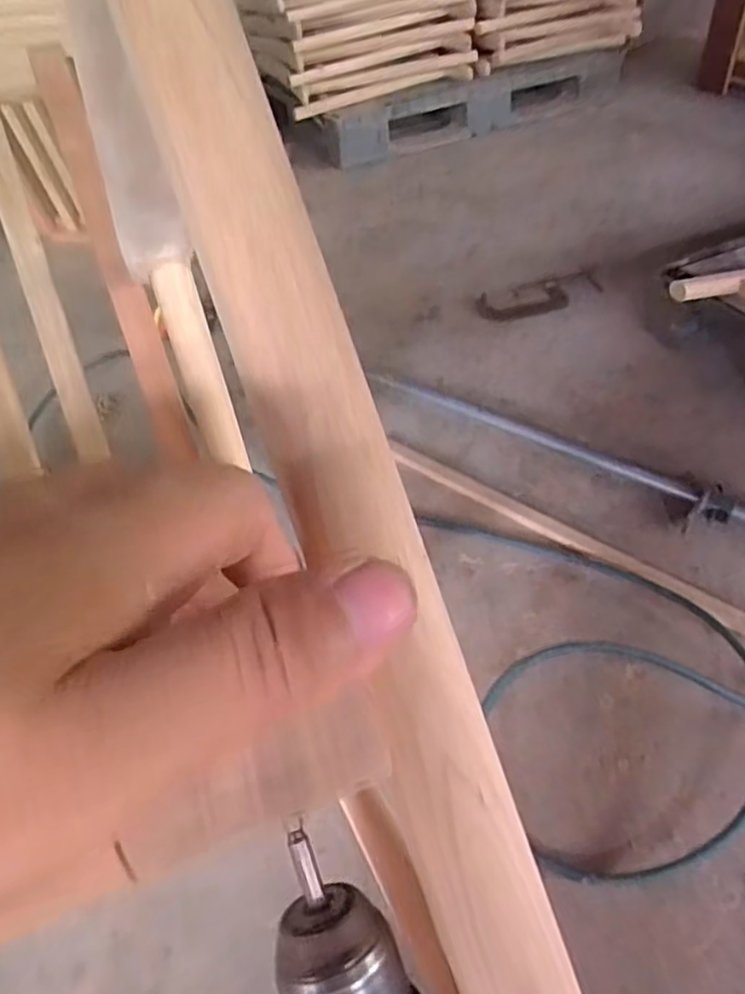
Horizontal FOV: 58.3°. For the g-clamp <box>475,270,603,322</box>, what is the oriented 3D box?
[{"bbox_3d":[0.394,-0.462,1.524,0.323,0.026,0.112,-20,44,-13],"label":"g-clamp"}]

